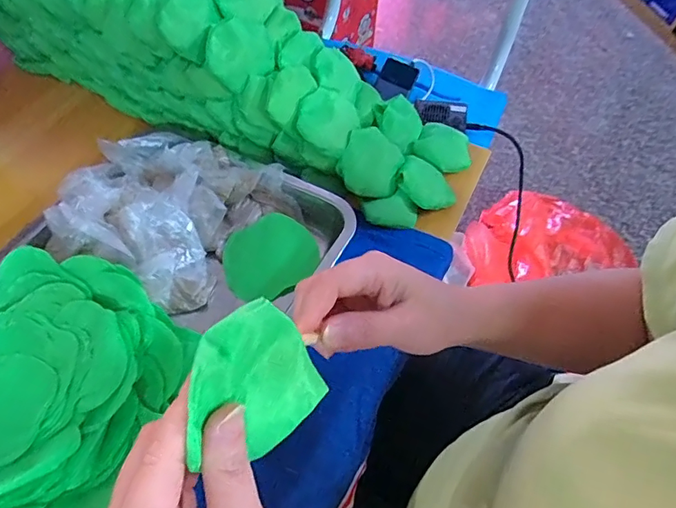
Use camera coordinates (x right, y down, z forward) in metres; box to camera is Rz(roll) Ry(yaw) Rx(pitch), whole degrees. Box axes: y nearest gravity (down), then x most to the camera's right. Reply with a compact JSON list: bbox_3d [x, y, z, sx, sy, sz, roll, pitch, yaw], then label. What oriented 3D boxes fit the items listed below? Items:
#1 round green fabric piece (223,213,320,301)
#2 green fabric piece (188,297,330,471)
[{"bbox_3d":[-0.064,0.002,0.446,0.086,0.007,0.067,-33,97,-15],"label":"round green fabric piece"},{"bbox_3d":[-0.034,0.057,0.195,0.009,0.068,0.058,15,47,40],"label":"green fabric piece"}]

